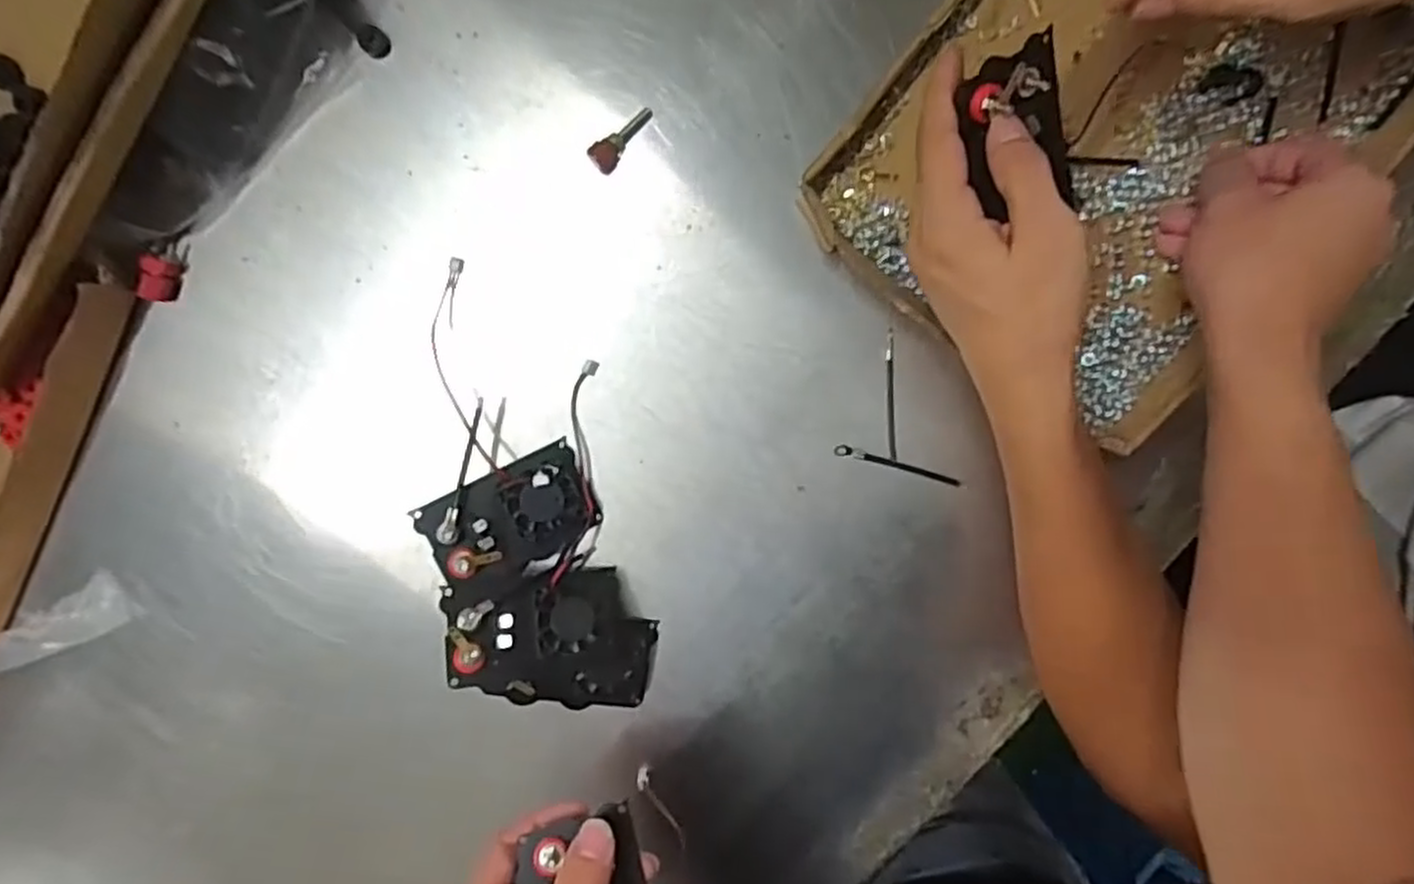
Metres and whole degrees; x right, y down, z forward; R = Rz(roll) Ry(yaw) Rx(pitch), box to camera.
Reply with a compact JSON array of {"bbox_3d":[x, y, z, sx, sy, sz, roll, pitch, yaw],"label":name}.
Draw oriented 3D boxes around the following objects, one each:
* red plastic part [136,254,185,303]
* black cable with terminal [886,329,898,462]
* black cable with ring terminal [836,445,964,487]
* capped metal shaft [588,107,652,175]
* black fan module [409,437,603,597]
[{"bbox_3d":[-0.293,-0.086,0.413,0.012,0.022,0.024,23,97,-3],"label":"red plastic part"},{"bbox_3d":[0.103,-0.026,0.431,0.005,0.004,0.073,-4,98,0],"label":"black cable with terminal"},{"bbox_3d":[0.109,0.013,0.436,0.073,0.004,0.007,14,97,-2],"label":"black cable with ring terminal"},{"bbox_3d":[-0.046,-0.163,0.415,0.014,0.013,0.041,44,82,-6],"label":"capped metal shaft"},{"bbox_3d":[-0.106,0.046,0.427,0.090,0.018,0.060,-28,98,-11],"label":"black fan module"}]

